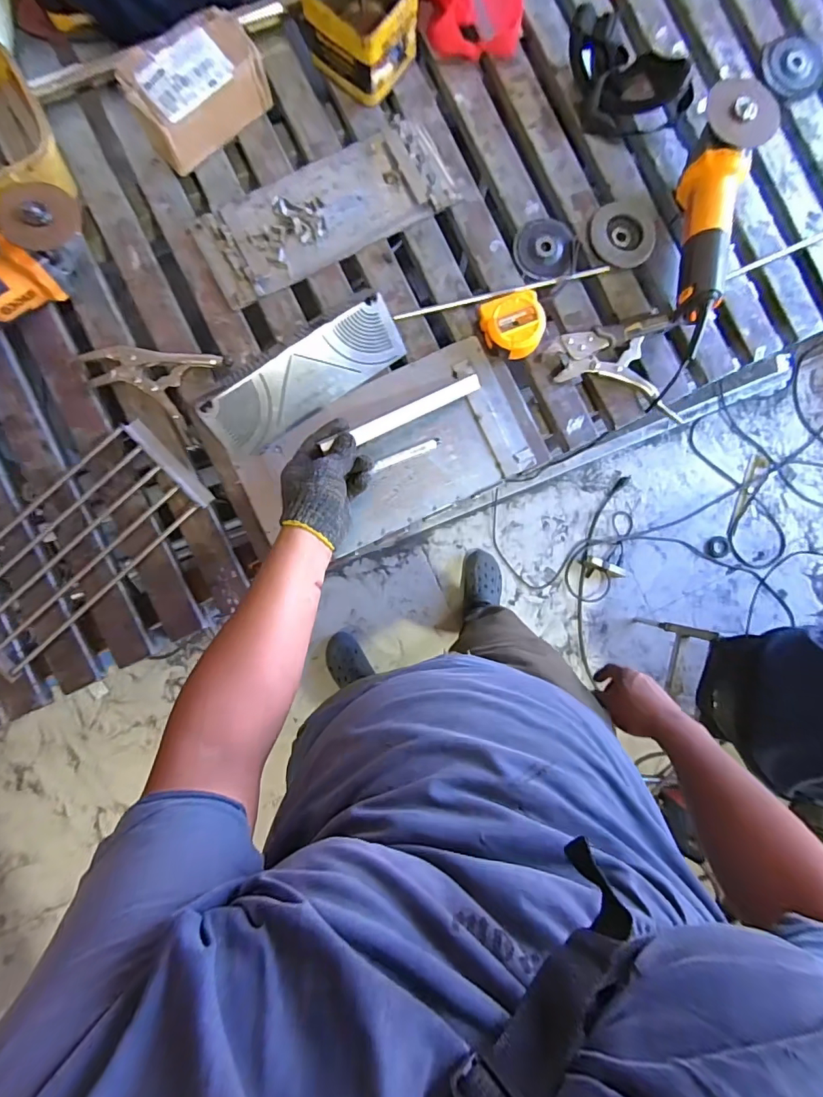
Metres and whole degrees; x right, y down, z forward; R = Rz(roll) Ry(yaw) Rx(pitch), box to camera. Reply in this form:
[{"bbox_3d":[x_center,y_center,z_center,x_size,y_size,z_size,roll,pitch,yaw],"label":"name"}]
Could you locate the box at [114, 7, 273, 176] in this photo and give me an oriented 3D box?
[{"bbox_3d":[-0.283,-0.603,0.608,0.169,0.077,0.102,-39,90,-3],"label":"box"}]

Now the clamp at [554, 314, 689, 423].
[{"bbox_3d":[0.293,-0.259,0.649,0.167,0.026,0.136,6,88,-2],"label":"clamp"}]

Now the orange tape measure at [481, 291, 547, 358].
[{"bbox_3d":[0.139,-0.303,0.637,0.078,0.039,0.080,-18,89,-3],"label":"orange tape measure"}]

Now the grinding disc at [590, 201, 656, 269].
[{"bbox_3d":[0.302,-0.448,0.661,0.088,0.016,0.086,0,89,-3],"label":"grinding disc"}]

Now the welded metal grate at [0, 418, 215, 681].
[{"bbox_3d":[-0.453,-0.005,0.620,0.355,0.018,0.152,-43,91,-3],"label":"welded metal grate"}]

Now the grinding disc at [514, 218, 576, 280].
[{"bbox_3d":[0.191,-0.427,0.659,0.082,0.008,0.085,0,89,-3],"label":"grinding disc"}]

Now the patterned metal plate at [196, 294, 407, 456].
[{"bbox_3d":[-0.138,-0.225,0.618,0.277,0.010,0.082,-35,123,-5],"label":"patterned metal plate"}]

